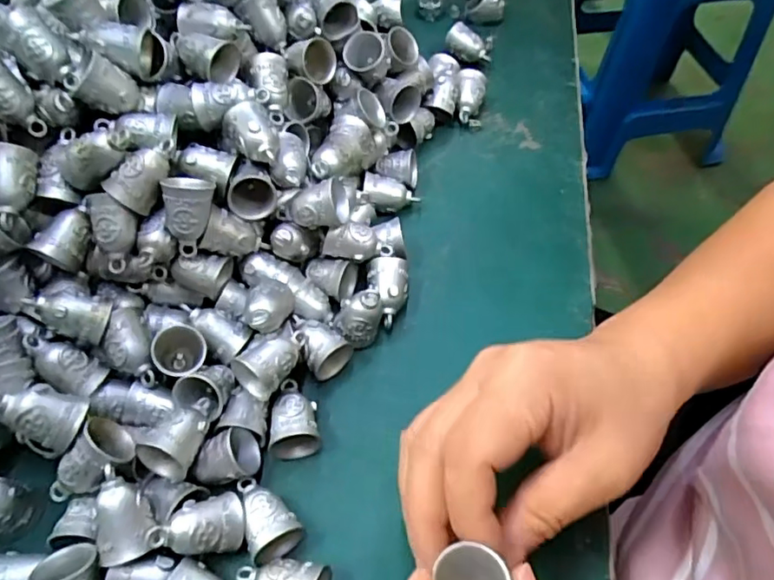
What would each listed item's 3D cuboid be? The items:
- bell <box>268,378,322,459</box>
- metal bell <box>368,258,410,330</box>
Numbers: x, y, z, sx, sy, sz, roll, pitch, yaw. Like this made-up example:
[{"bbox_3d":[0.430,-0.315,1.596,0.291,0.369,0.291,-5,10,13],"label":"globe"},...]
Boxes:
[{"bbox_3d":[-0.047,0.061,0.283,0.024,0.024,0.037,-10,56,-7],"label":"bell"},{"bbox_3d":[0.000,0.001,0.322,0.023,0.024,0.033,2,56,1],"label":"metal bell"}]

